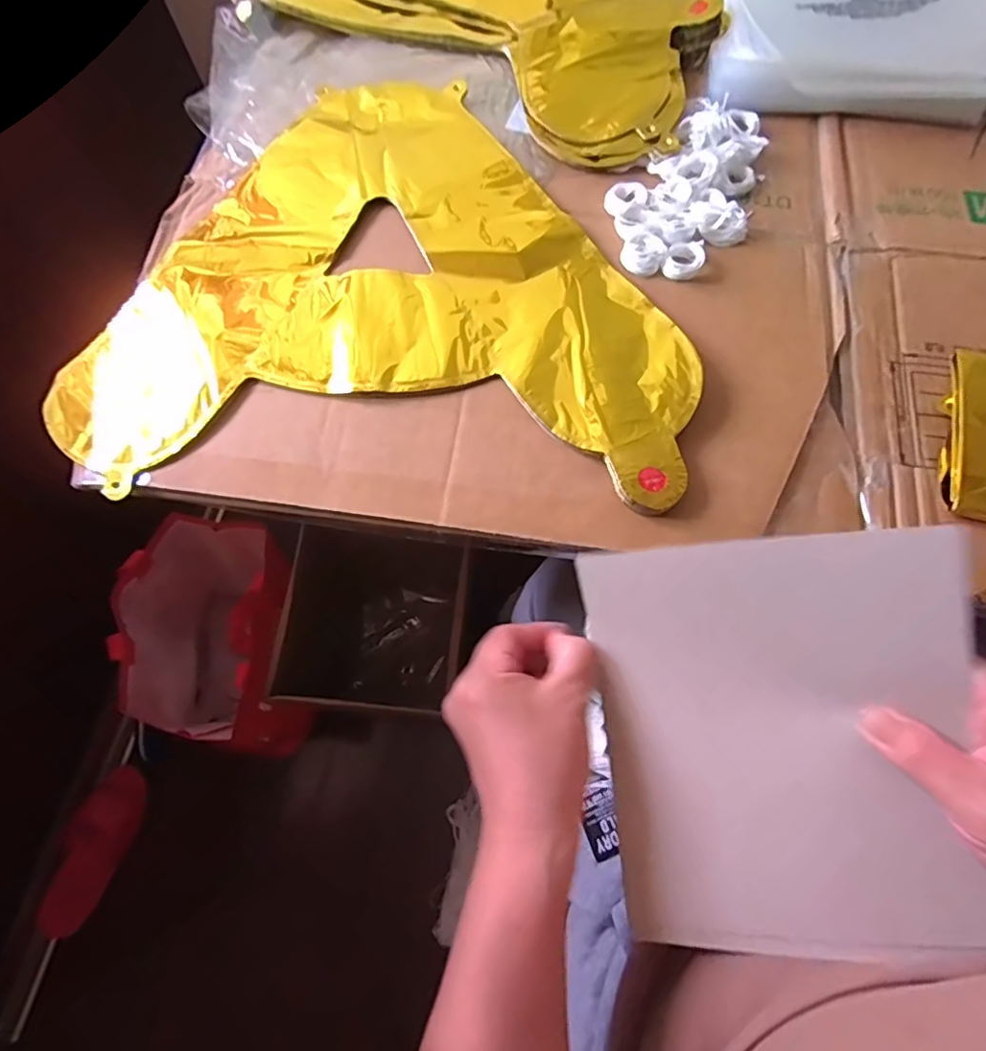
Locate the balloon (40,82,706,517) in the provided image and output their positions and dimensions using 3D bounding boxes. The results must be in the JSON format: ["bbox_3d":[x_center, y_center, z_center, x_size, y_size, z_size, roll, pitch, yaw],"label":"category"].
[{"bbox_3d":[-0.066,-0.180,0.392,0.377,0.015,0.331,4,69,2],"label":"balloon"}]

